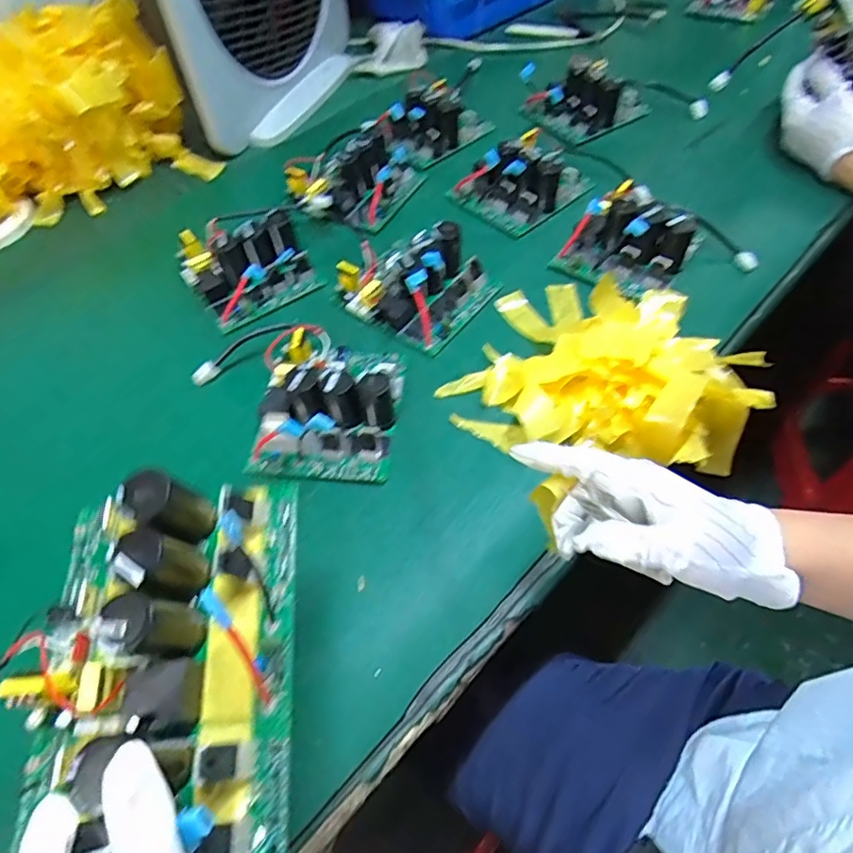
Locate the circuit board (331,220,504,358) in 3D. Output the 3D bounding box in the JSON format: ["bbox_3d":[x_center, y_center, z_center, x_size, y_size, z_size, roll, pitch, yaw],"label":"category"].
[{"bbox_3d":[-0.012,-0.155,0.576,0.138,0.056,0.120,33,63,22],"label":"circuit board"}]

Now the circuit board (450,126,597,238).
[{"bbox_3d":[0.115,-0.305,0.674,0.139,0.058,0.120,-40,63,-22],"label":"circuit board"}]

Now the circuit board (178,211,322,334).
[{"bbox_3d":[-0.196,-0.183,0.604,0.118,0.054,0.137,-33,61,-19],"label":"circuit board"}]

